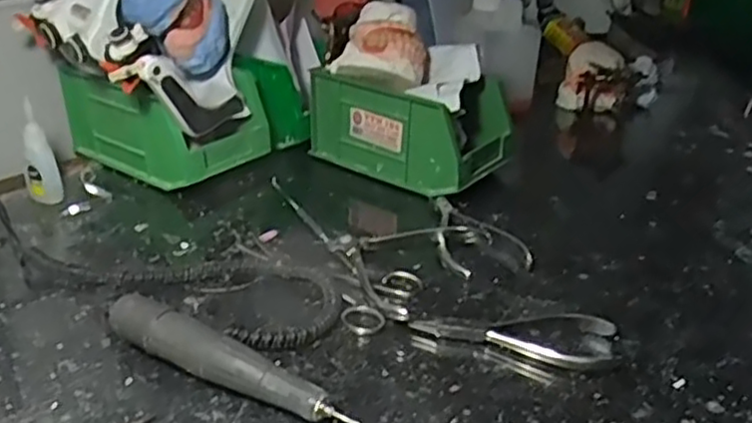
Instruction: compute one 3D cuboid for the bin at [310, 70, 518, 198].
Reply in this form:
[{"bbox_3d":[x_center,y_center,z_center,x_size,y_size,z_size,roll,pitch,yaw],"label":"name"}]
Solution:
[{"bbox_3d":[0.036,-0.084,0.670,0.173,0.086,0.098,23,34,35],"label":"bin"}]

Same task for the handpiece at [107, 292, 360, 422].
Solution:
[{"bbox_3d":[-0.085,0.084,0.393,0.162,0.034,0.022,16,30,25],"label":"handpiece"}]

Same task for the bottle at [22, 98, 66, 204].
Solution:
[{"bbox_3d":[-0.274,-0.046,0.577,0.025,0.085,0.016,-13,31,-26],"label":"bottle"}]

